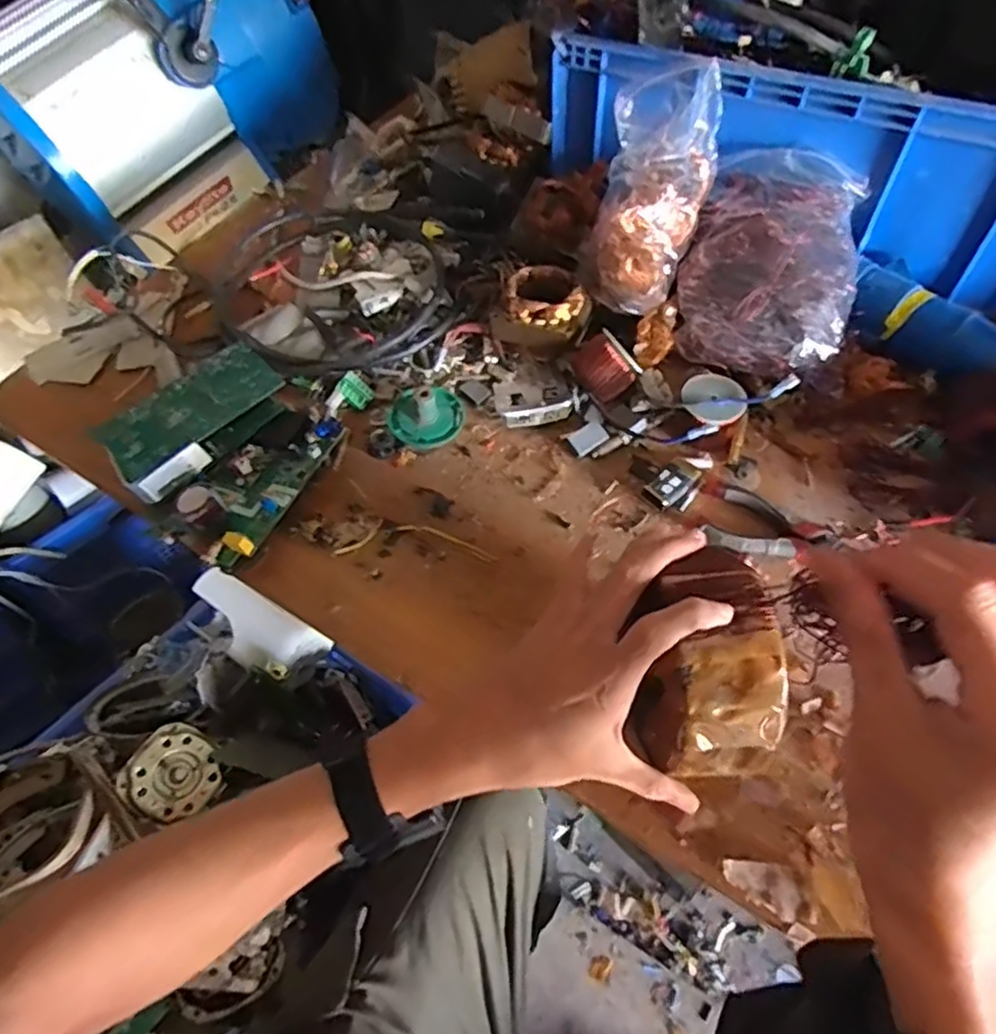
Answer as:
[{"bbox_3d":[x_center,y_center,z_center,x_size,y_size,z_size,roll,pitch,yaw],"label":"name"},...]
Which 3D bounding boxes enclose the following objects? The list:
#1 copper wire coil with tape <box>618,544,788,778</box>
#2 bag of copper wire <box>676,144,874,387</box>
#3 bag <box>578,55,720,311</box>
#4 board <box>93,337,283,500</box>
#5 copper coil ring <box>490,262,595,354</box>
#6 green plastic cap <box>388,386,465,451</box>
[{"bbox_3d":[0.113,0.088,0.385,0.073,0.084,0.098,-6,55,-2],"label":"copper wire coil with tape"},{"bbox_3d":[0.246,-0.229,0.625,0.146,0.090,0.214,12,83,14],"label":"bag of copper wire"},{"bbox_3d":[0.135,-0.289,0.614,0.098,0.080,0.197,13,87,10],"label":"bag"},{"bbox_3d":[-0.263,-0.086,0.591,0.086,0.034,0.150,37,64,24],"label":"board"},{"bbox_3d":[0.042,-0.189,0.638,0.077,0.053,0.076,-1,55,1],"label":"copper coil ring"},{"bbox_3d":[-0.064,-0.096,0.600,0.065,0.035,0.060,-1,55,1],"label":"green plastic cap"}]

